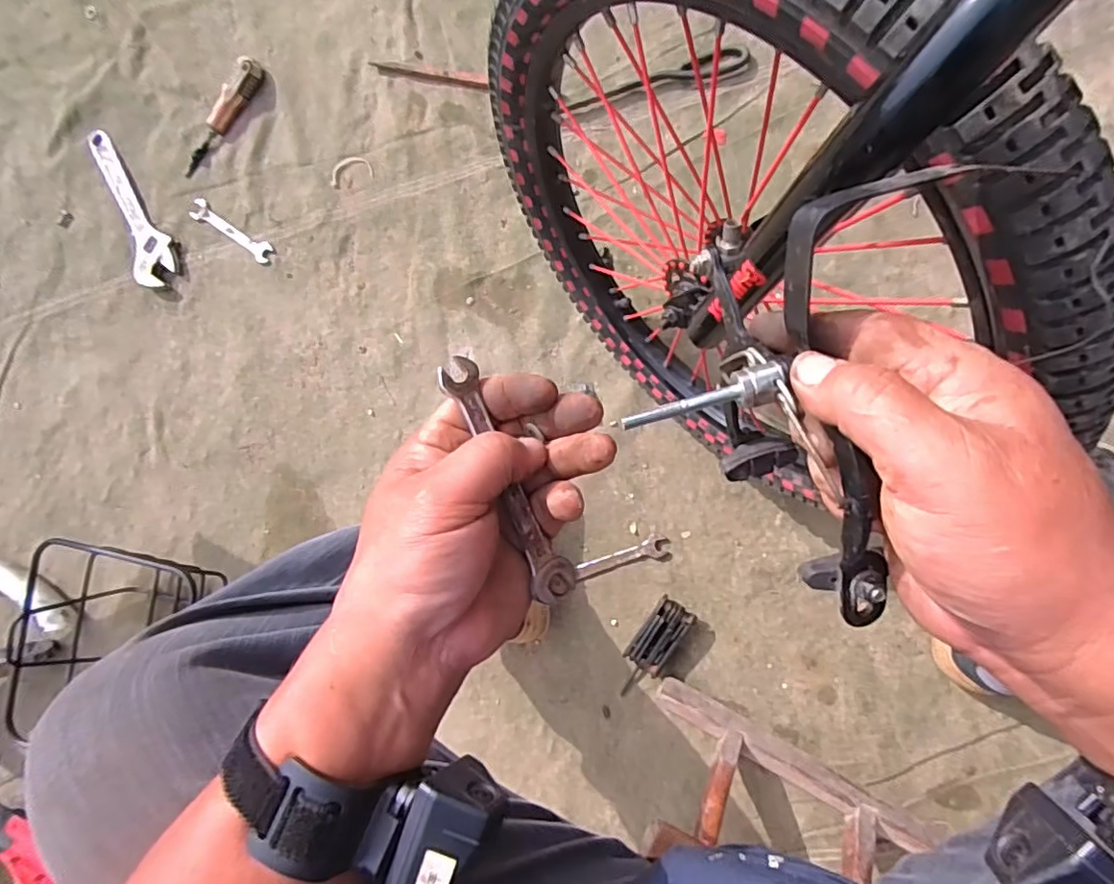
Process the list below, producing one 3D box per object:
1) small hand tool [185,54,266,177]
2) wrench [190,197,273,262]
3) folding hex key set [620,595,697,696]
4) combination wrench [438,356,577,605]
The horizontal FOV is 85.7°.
[{"bbox_3d":[-0.465,-0.447,0.828,0.031,0.024,0.179,40,95,8],"label":"small hand tool"},{"bbox_3d":[-0.452,-0.293,0.833,0.139,0.007,0.029,33,94,9],"label":"wrench"},{"bbox_3d":[0.110,0.240,0.697,0.048,0.027,0.123,35,94,9],"label":"folding hex key set"},{"bbox_3d":[-0.023,0.018,0.274,0.023,0.005,0.119,-29,96,-32],"label":"combination wrench"}]

